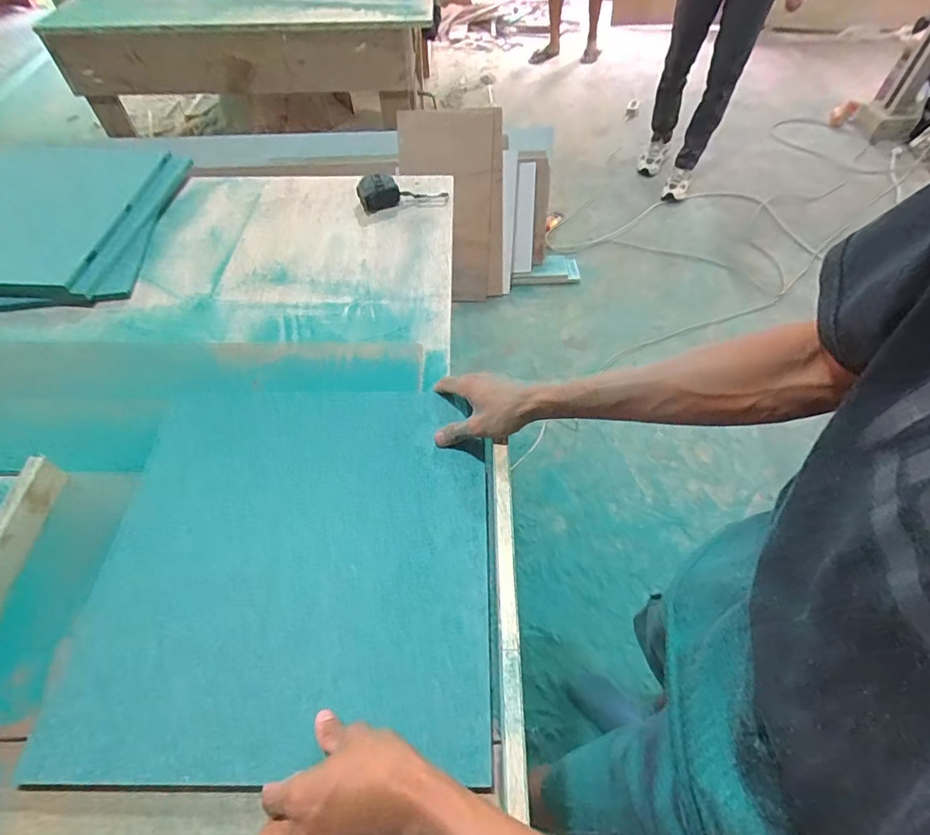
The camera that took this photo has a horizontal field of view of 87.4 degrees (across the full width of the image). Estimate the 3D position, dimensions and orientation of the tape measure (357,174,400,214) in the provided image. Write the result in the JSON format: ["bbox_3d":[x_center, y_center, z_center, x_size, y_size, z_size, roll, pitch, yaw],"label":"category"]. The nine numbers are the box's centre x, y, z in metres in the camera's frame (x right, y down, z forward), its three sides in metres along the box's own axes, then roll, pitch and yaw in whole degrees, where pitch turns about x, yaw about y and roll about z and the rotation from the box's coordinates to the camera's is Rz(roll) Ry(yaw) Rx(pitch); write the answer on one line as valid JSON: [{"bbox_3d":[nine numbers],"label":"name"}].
[{"bbox_3d":[-0.159,-0.412,0.896,0.074,0.049,0.058,-13,55,-10],"label":"tape measure"}]

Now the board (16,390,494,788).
[{"bbox_3d":[-0.175,0.135,0.511,0.396,0.022,0.390,0,54,0],"label":"board"}]

